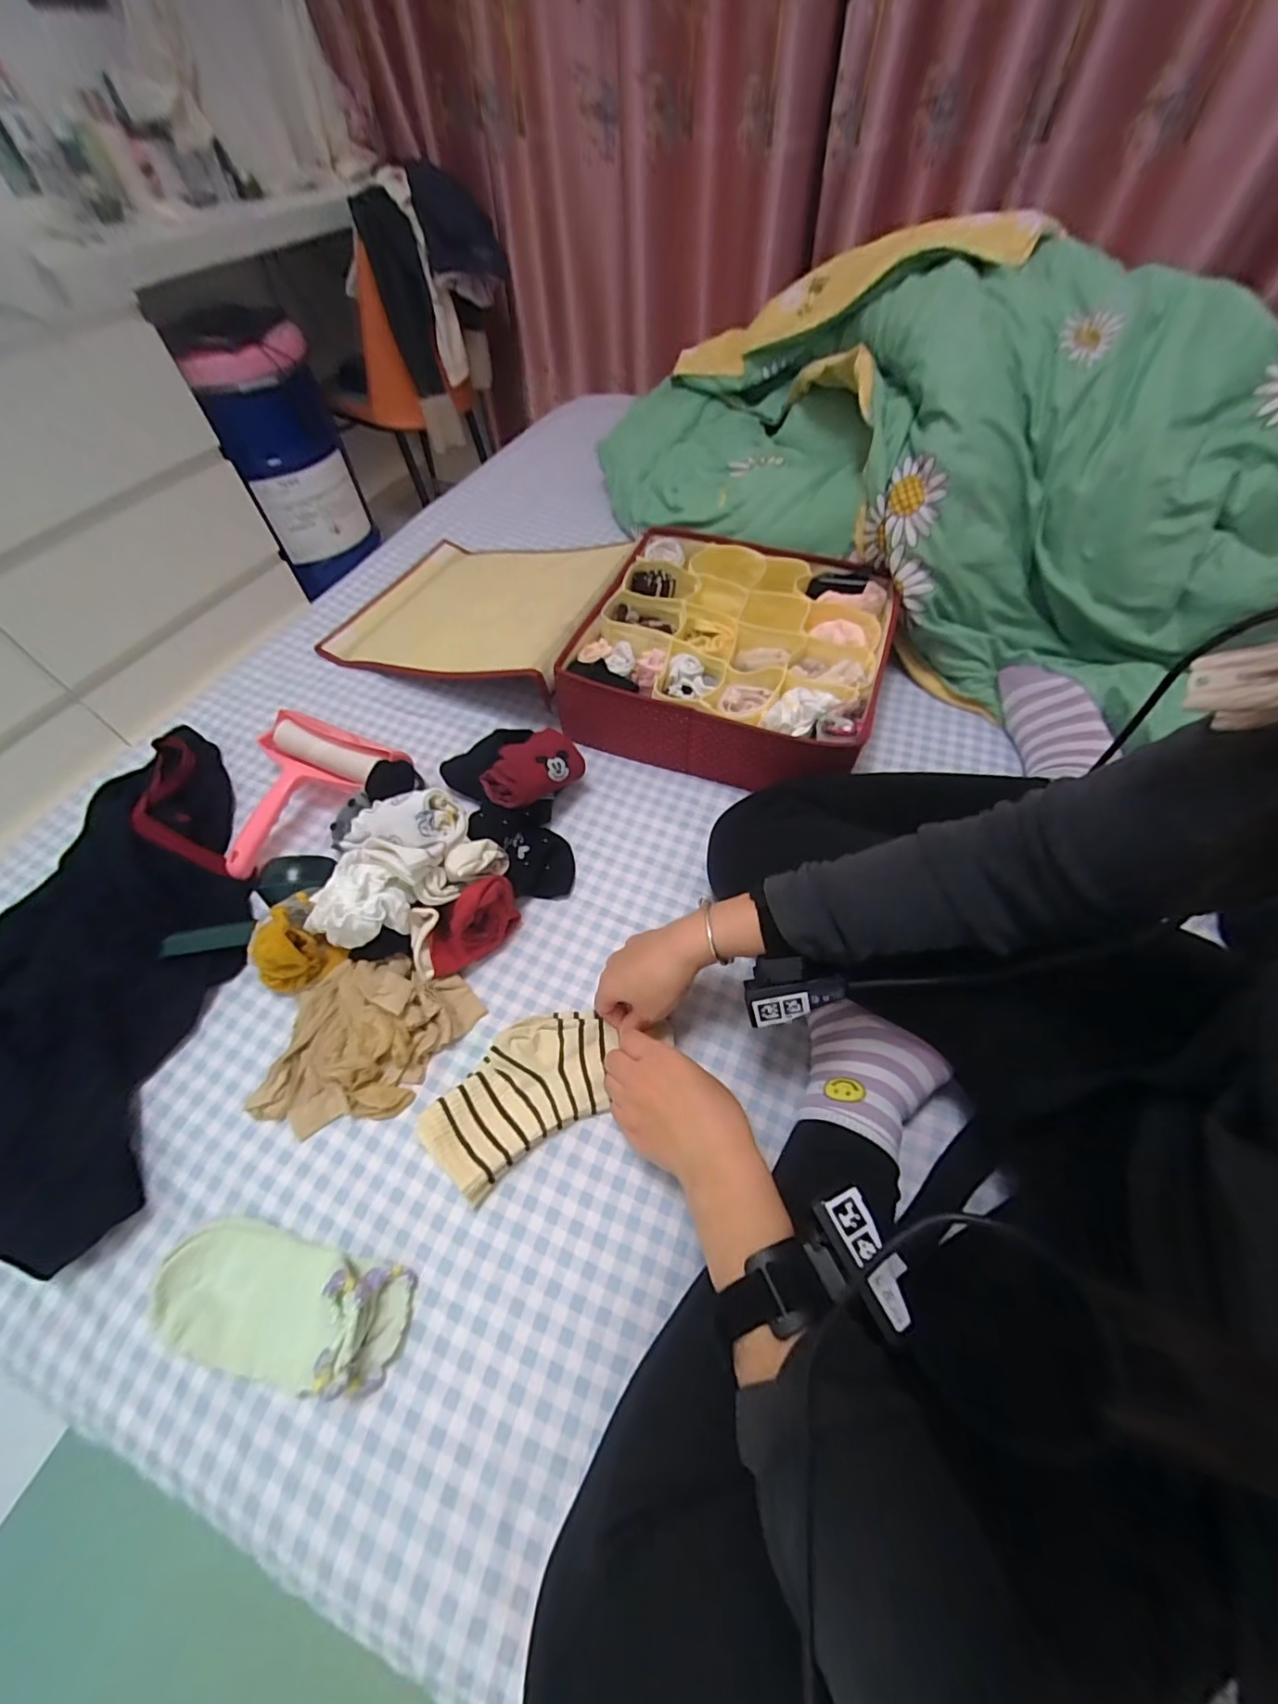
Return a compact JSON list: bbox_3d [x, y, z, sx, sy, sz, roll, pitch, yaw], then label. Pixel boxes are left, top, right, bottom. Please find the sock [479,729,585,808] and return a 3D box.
[{"bbox_3d":[-0.114,-0.091,0.582,0.073,0.029,0.103,37,64,22],"label":"sock"}]

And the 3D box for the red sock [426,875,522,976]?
[{"bbox_3d":[-0.150,0.063,0.486,0.091,0.064,0.037,-35,63,-20],"label":"red sock"}]

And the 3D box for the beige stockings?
[{"bbox_3d":[-0.233,0.155,0.455,0.137,0.039,0.159,23,60,15],"label":"beige stockings"}]

